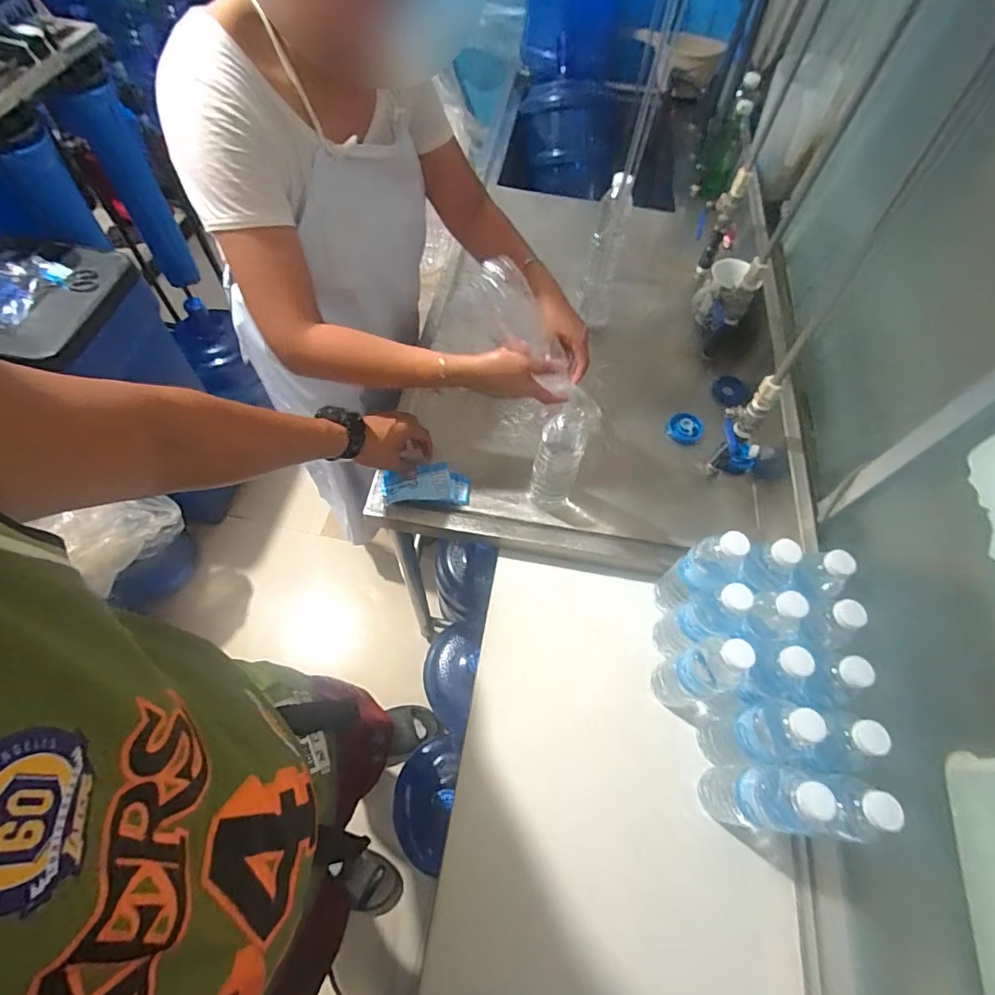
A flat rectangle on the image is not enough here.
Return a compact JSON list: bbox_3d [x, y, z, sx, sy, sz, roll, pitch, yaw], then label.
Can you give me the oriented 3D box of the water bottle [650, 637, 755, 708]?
[{"bbox_3d":[0.249,0.220,0.634,0.057,0.216,0.063,-18,64,-13],"label":"water bottle"}]

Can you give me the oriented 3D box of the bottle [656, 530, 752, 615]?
[{"bbox_3d":[0.266,0.106,0.682,0.059,0.190,0.062,-32,68,-19],"label":"bottle"}]

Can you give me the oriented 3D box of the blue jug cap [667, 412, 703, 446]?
[{"bbox_3d":[0.333,-0.123,0.898,0.059,0.023,0.056,19,91,14],"label":"blue jug cap"}]

